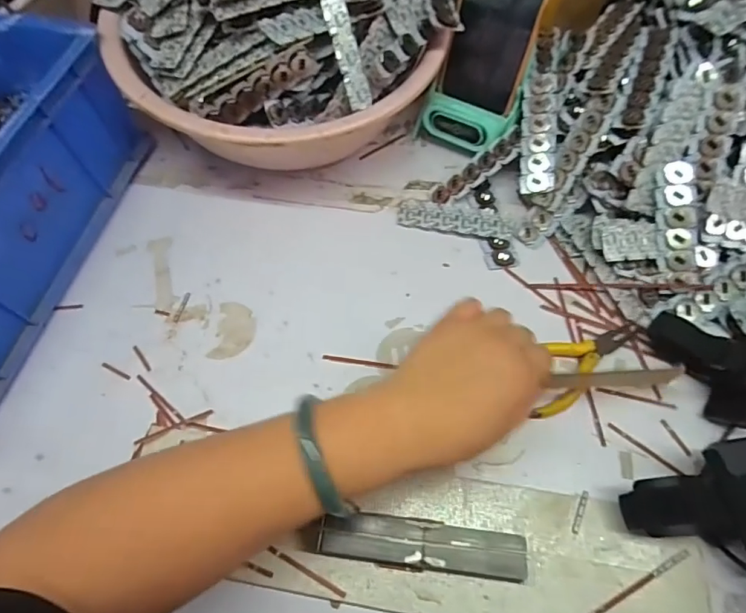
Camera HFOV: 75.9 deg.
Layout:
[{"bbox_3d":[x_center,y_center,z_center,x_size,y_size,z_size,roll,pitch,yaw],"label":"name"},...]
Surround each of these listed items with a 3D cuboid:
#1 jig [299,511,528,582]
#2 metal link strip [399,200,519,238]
[{"bbox_3d":[0.027,0.157,0.317,0.141,0.023,0.029,4,63,6],"label":"jig"},{"bbox_3d":[0.080,-0.085,0.458,0.110,0.009,0.035,11,64,10],"label":"metal link strip"}]

